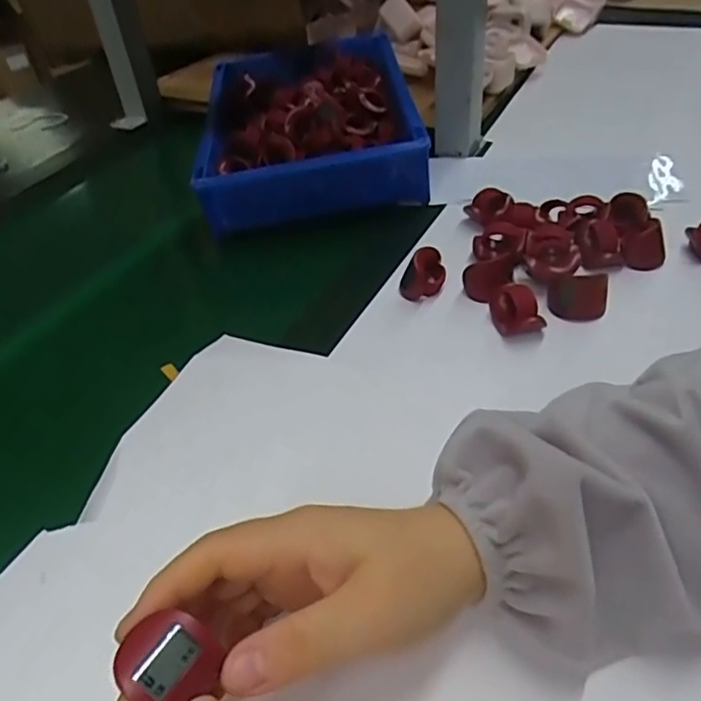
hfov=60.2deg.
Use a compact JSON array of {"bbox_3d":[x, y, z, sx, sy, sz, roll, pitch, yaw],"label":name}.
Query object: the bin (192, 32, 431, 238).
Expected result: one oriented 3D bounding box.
[{"bbox_3d":[-0.046,-0.254,0.670,0.213,0.076,0.326,-6,41,0],"label":"bin"}]

